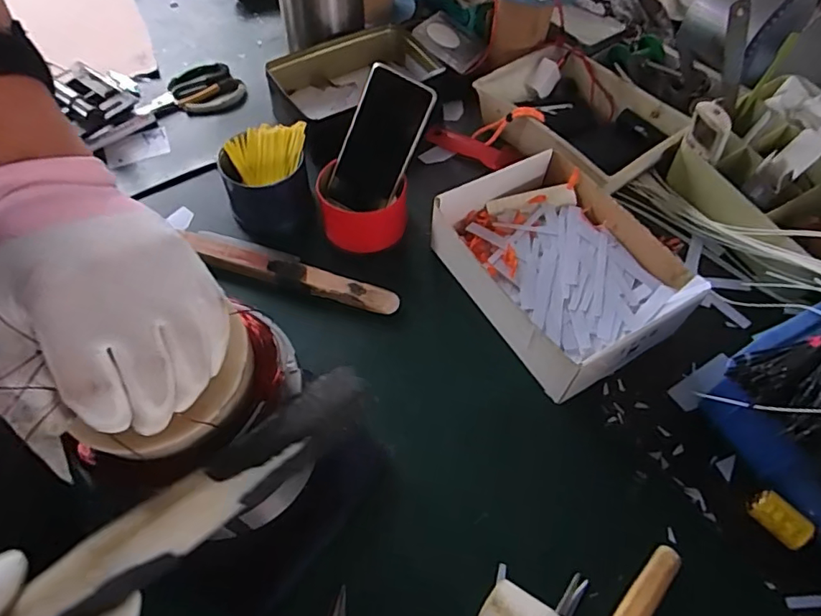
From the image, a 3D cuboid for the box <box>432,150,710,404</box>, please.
[{"bbox_3d":[0.158,-0.049,0.578,0.192,0.066,0.251,-27,61,-15],"label":"box"}]

